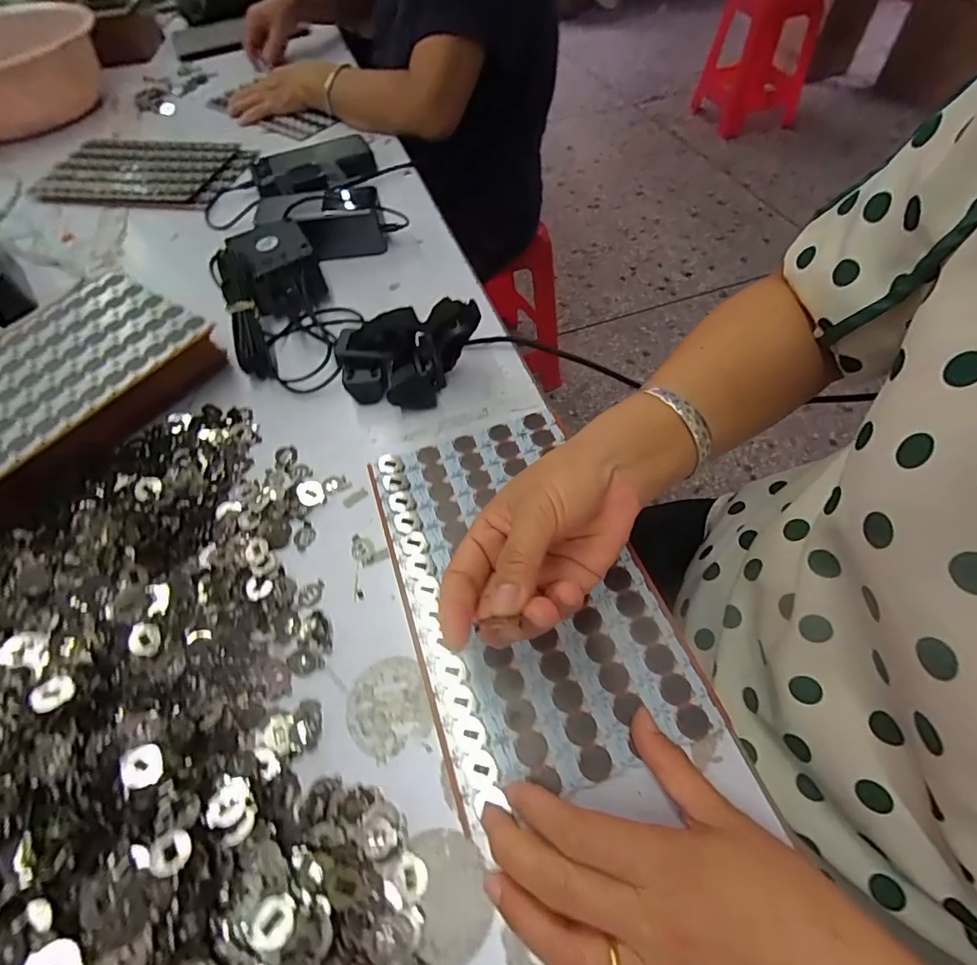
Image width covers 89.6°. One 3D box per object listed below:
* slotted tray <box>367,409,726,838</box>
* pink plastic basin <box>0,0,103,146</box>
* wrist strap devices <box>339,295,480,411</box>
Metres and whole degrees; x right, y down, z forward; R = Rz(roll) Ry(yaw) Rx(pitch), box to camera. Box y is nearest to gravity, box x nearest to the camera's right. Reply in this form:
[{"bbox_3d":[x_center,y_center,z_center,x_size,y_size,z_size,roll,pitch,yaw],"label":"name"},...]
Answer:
[{"bbox_3d":[0.018,0.060,0.331,0.153,0.008,0.250,-18,57,-7],"label":"slotted tray"},{"bbox_3d":[-0.858,-0.720,0.854,0.364,0.106,0.309,30,64,22],"label":"pink plastic basin"},{"bbox_3d":[-0.068,-0.101,0.406,0.117,0.071,0.056,2,57,5],"label":"wrist strap devices"}]

